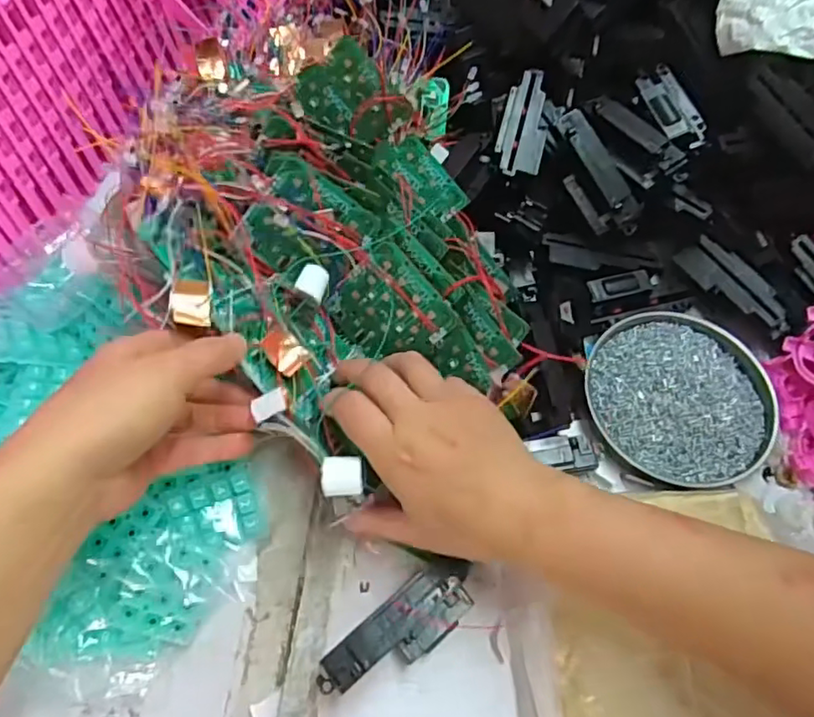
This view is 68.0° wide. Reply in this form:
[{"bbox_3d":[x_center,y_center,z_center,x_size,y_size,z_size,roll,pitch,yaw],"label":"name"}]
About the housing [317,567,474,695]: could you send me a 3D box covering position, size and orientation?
[{"bbox_3d":[-0.006,0.168,0.365,0.099,0.033,0.036,-36,70,-18],"label":"housing"}]

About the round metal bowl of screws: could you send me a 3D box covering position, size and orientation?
[{"bbox_3d":[0.203,0.023,0.445,0.131,0.037,0.131,10,63,2],"label":"round metal bowl of screws"}]

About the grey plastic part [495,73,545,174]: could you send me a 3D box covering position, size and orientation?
[{"bbox_3d":[0.092,-0.187,0.476,0.035,0.006,0.092,10,77,2],"label":"grey plastic part"}]

